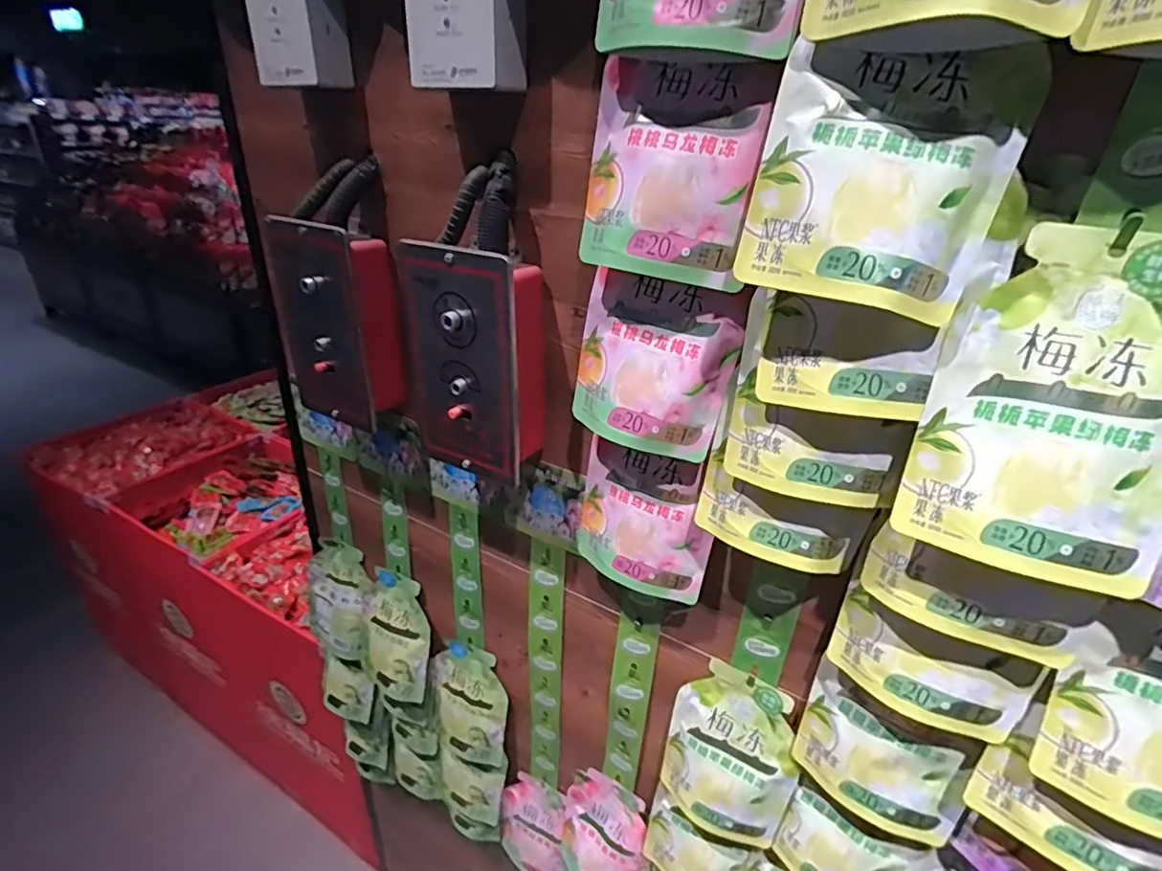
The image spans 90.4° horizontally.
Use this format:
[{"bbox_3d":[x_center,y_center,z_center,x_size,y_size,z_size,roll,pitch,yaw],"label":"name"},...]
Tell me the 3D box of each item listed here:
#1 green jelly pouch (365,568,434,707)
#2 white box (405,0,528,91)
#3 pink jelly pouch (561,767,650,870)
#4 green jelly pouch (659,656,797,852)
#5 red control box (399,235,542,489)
[{"bbox_3d":[-0.280,0.311,0.877,0.130,0.213,0.027,19,15,27],"label":"green jelly pouch"},{"bbox_3d":[-0.085,-0.303,0.424,0.084,0.081,0.040,15,30,22],"label":"white box"},{"bbox_3d":[0.030,0.543,0.772,0.126,0.193,0.046,18,31,27],"label":"pink jelly pouch"},{"bbox_3d":[0.148,0.325,0.584,0.127,0.184,0.046,20,32,30],"label":"green jelly pouch"},{"bbox_3d":[-0.105,-0.070,0.546,0.138,0.208,0.052,18,31,26],"label":"red control box"}]

